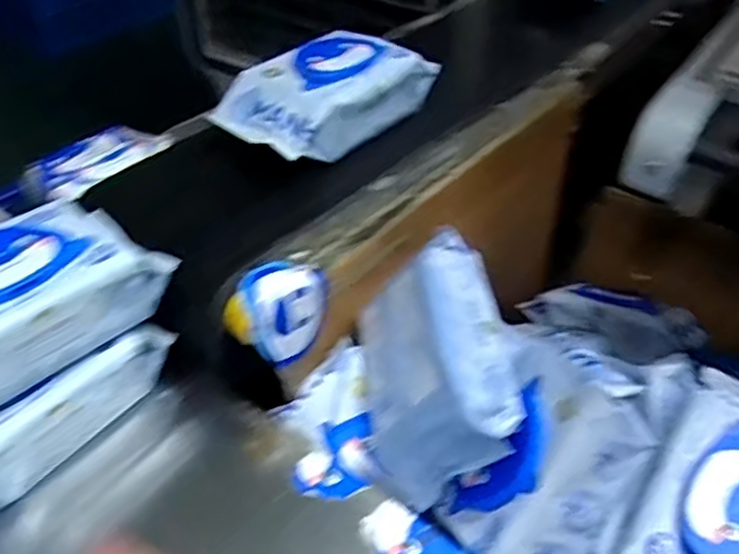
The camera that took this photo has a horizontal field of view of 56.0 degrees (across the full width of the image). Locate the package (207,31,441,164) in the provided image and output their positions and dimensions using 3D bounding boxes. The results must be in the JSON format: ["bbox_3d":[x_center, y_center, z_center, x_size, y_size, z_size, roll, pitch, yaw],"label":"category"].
[{"bbox_3d":[-0.040,-0.186,0.681,0.115,0.063,0.213,28,51,27],"label":"package"}]

